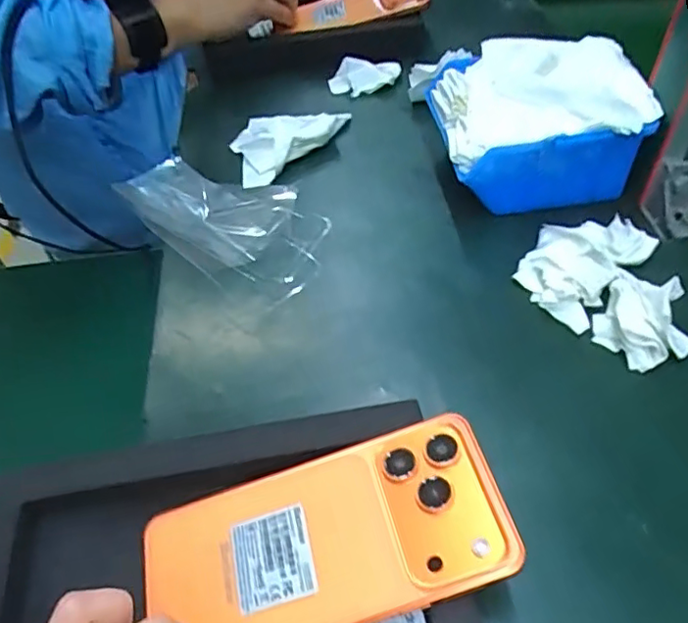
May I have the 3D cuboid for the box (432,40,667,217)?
[{"bbox_3d":[0.141,-0.134,0.441,0.134,0.093,0.109,-5,50,-2],"label":"box"}]

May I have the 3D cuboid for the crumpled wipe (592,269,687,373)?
[{"bbox_3d":[0.178,0.004,0.347,0.052,0.038,0.052,-1,50,1],"label":"crumpled wipe"}]

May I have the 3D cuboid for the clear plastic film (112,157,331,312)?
[{"bbox_3d":[-0.092,-0.073,0.457,0.184,0.030,0.102,35,59,27],"label":"clear plastic film"}]

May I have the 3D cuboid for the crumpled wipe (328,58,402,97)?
[{"bbox_3d":[0.022,-0.224,0.563,0.067,0.029,0.025,-12,50,-9],"label":"crumpled wipe"}]

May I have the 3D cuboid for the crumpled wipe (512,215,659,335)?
[{"bbox_3d":[0.154,-0.031,0.391,0.060,0.031,0.083,36,60,27],"label":"crumpled wipe"}]

